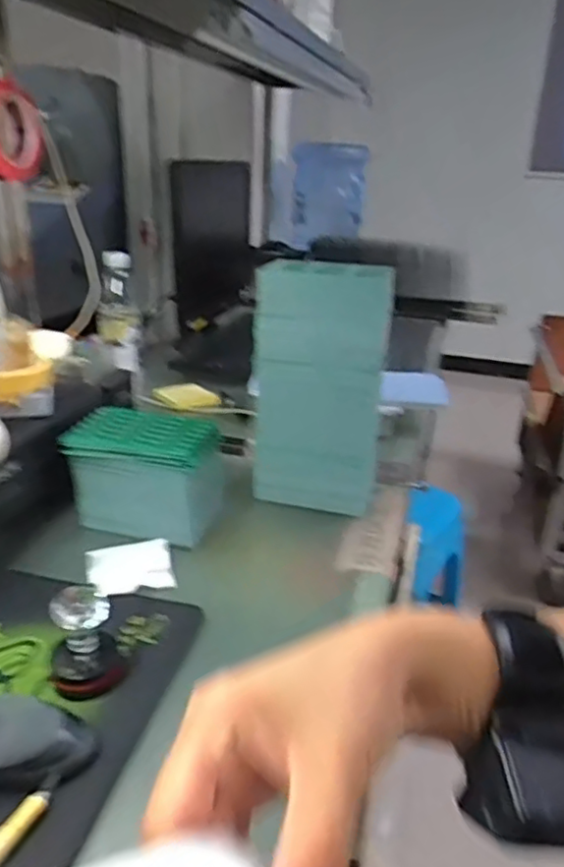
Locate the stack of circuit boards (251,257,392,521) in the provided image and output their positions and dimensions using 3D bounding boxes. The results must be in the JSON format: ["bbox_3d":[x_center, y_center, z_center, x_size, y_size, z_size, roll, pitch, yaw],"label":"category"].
[{"bbox_3d":[0.044,-0.051,0.730,0.140,0.266,0.077,8,23,11],"label":"stack of circuit boards"}]

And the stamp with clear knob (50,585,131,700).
[{"bbox_3d":[-0.148,0.156,0.487,0.055,0.070,0.045,-4,23,-16],"label":"stamp with clear knob"}]

